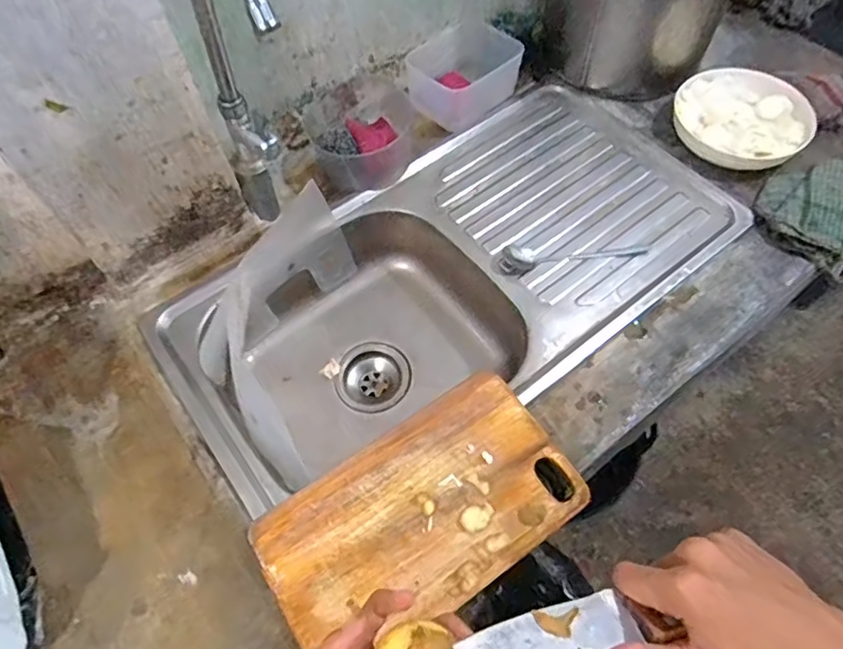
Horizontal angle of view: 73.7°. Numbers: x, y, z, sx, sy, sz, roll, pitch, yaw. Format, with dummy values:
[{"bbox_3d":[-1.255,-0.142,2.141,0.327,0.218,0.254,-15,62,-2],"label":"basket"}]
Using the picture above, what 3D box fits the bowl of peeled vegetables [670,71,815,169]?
[{"bbox_3d":[0.446,-0.289,0.793,0.177,0.054,0.153,39,68,21],"label":"bowl of peeled vegetables"}]

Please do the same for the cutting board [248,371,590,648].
[{"bbox_3d":[0.000,0.195,0.578,0.309,0.027,0.177,-32,64,-16],"label":"cutting board"}]

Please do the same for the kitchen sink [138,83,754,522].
[{"bbox_3d":[0.039,-0.044,0.781,0.715,0.186,0.360,-32,64,-16],"label":"kitchen sink"}]

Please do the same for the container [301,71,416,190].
[{"bbox_3d":[-0.087,-0.278,0.805,0.145,0.074,0.149,-1,60,1],"label":"container"}]

